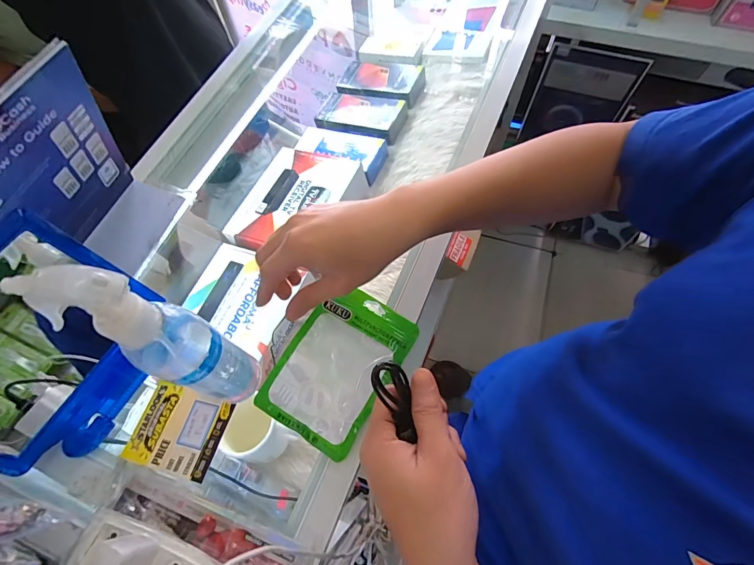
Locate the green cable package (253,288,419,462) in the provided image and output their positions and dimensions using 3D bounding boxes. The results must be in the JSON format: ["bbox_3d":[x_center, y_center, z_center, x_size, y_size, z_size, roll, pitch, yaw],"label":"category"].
[{"bbox_3d":[-0.036,0.075,0.367,0.100,0.008,0.143,29,70,15],"label":"green cable package"}]

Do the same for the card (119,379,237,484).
[{"bbox_3d":[-0.180,0.134,0.351,0.080,0.004,0.069,14,64,9],"label":"card"}]

